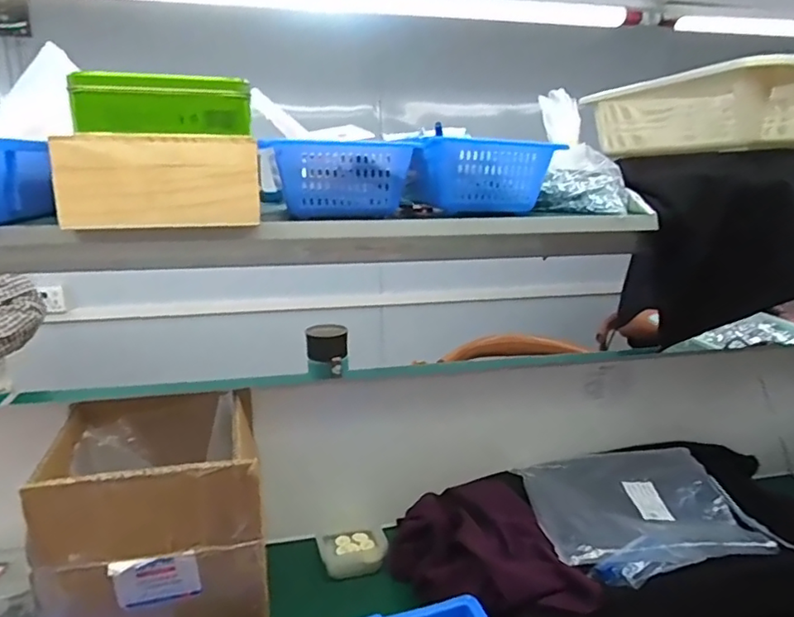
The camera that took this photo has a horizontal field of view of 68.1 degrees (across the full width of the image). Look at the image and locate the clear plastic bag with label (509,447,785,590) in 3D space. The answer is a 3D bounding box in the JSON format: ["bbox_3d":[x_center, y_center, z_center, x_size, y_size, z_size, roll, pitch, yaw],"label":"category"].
[{"bbox_3d":[0.296,0.244,0.728,0.250,0.031,0.223,-1,15,-4],"label":"clear plastic bag with label"}]

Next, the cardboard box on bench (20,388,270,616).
[{"bbox_3d":[-0.253,0.226,0.640,0.208,0.203,0.195,-4,15,-15],"label":"cardboard box on bench"}]

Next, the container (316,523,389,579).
[{"bbox_3d":[-0.056,0.309,0.753,0.084,0.033,0.063,-3,15,-14],"label":"container"}]

